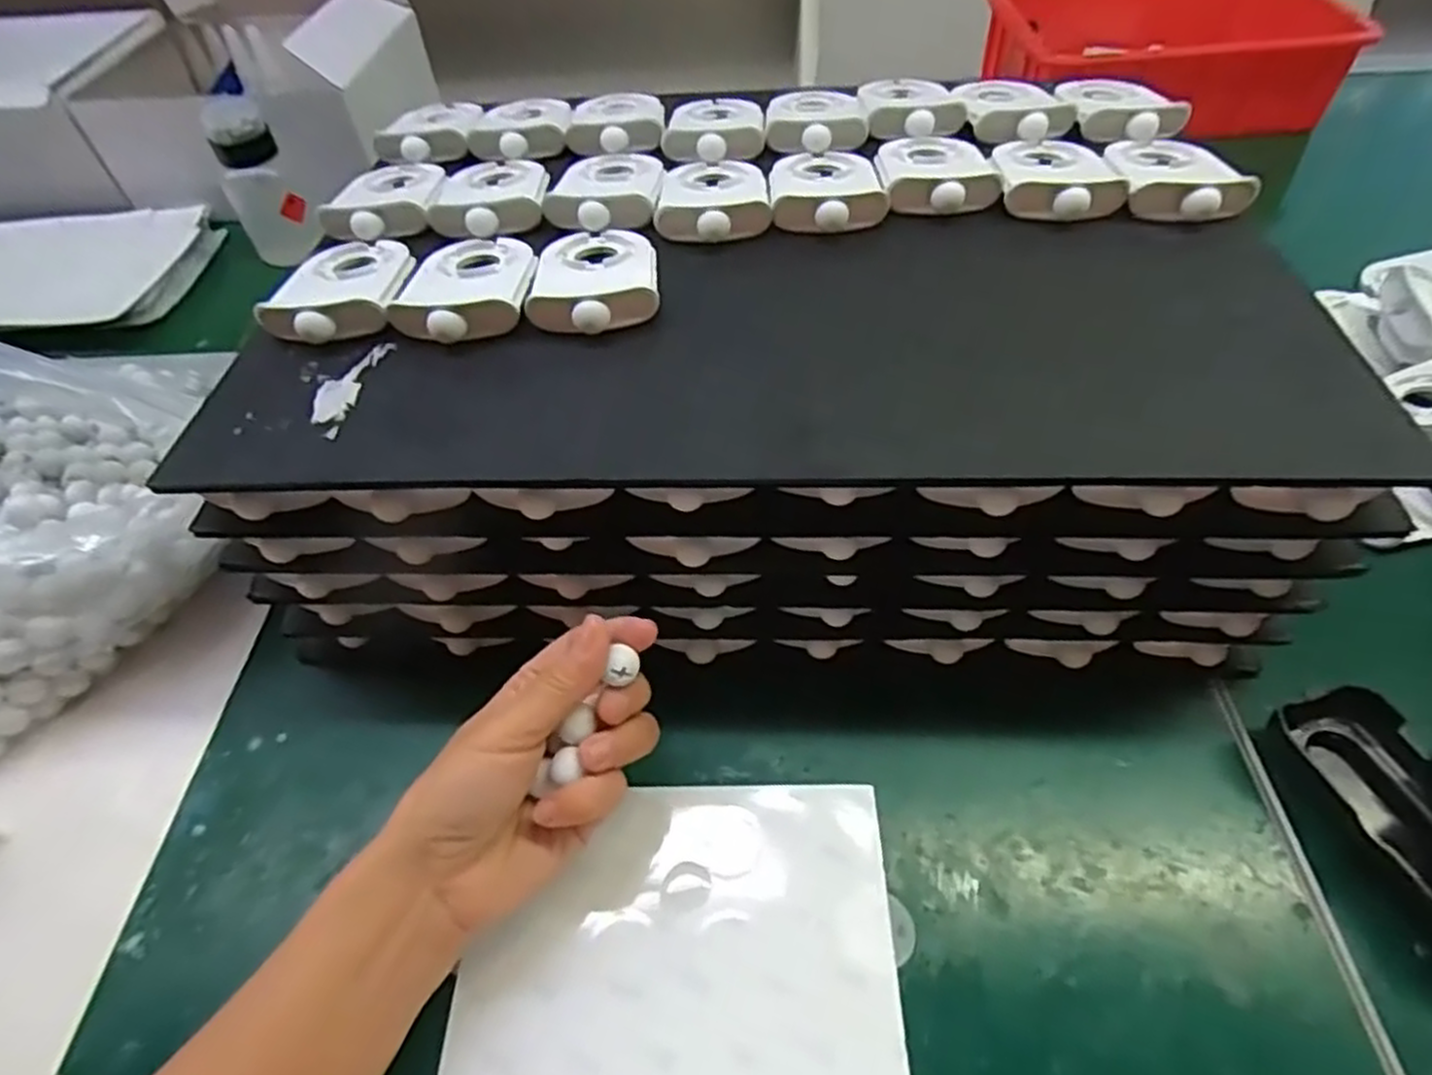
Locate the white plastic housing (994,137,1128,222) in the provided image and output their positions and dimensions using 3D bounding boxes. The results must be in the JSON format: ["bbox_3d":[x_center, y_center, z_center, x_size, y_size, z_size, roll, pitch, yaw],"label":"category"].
[{"bbox_3d":[0.180,-0.190,0.409,0.059,0.022,0.084,6,51,9],"label":"white plastic housing"}]

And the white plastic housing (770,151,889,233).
[{"bbox_3d":[0.058,-0.186,0.414,0.056,0.020,0.087,-2,50,2],"label":"white plastic housing"}]

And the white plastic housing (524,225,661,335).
[{"bbox_3d":[-0.058,-0.126,0.369,0.059,0.014,0.089,-6,50,-1],"label":"white plastic housing"}]

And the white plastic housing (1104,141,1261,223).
[{"bbox_3d":[0.241,-0.188,0.408,0.059,0.021,0.085,5,51,8],"label":"white plastic housing"}]

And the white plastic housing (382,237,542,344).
[{"bbox_3d":[-0.119,-0.123,0.370,0.062,0.018,0.087,-8,50,-3],"label":"white plastic housing"}]

